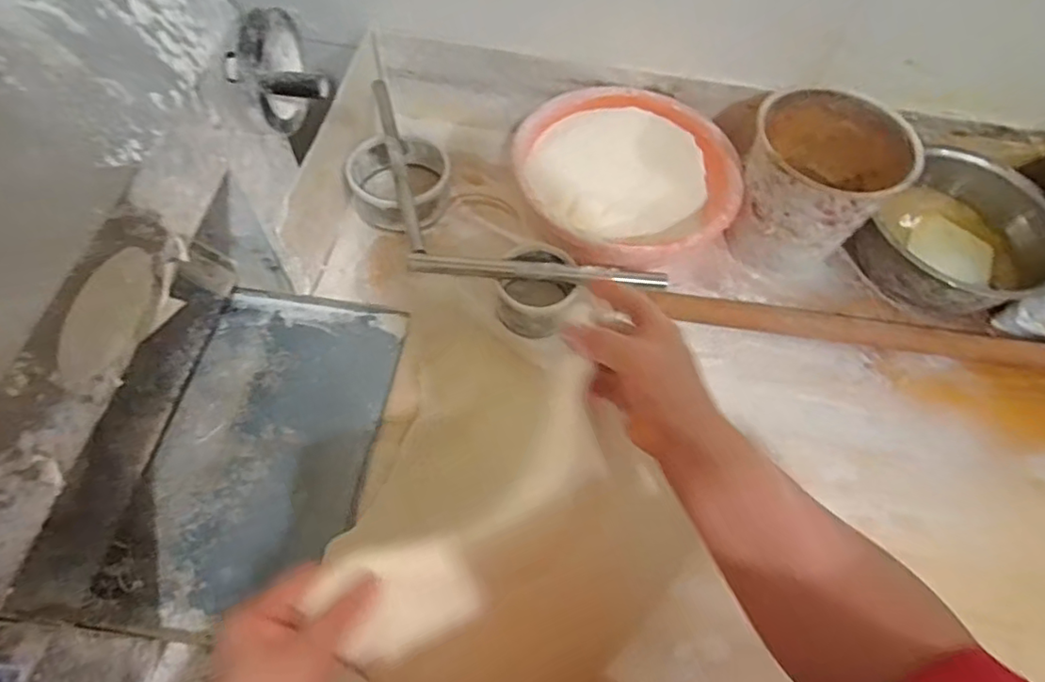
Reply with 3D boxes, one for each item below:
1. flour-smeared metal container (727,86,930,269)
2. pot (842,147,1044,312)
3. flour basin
[{"bbox_3d":[0.346,-0.186,0.716,0.164,0.199,0.166,2,61,-3],"label":"flour-smeared metal container"},{"bbox_3d":[0.552,-0.120,0.742,0.204,0.108,0.197,2,61,-3],"label":"pot"},{"bbox_3d":[0.132,-0.201,0.772,0.270,0.114,0.270,2,61,-3],"label":"flour basin"}]

